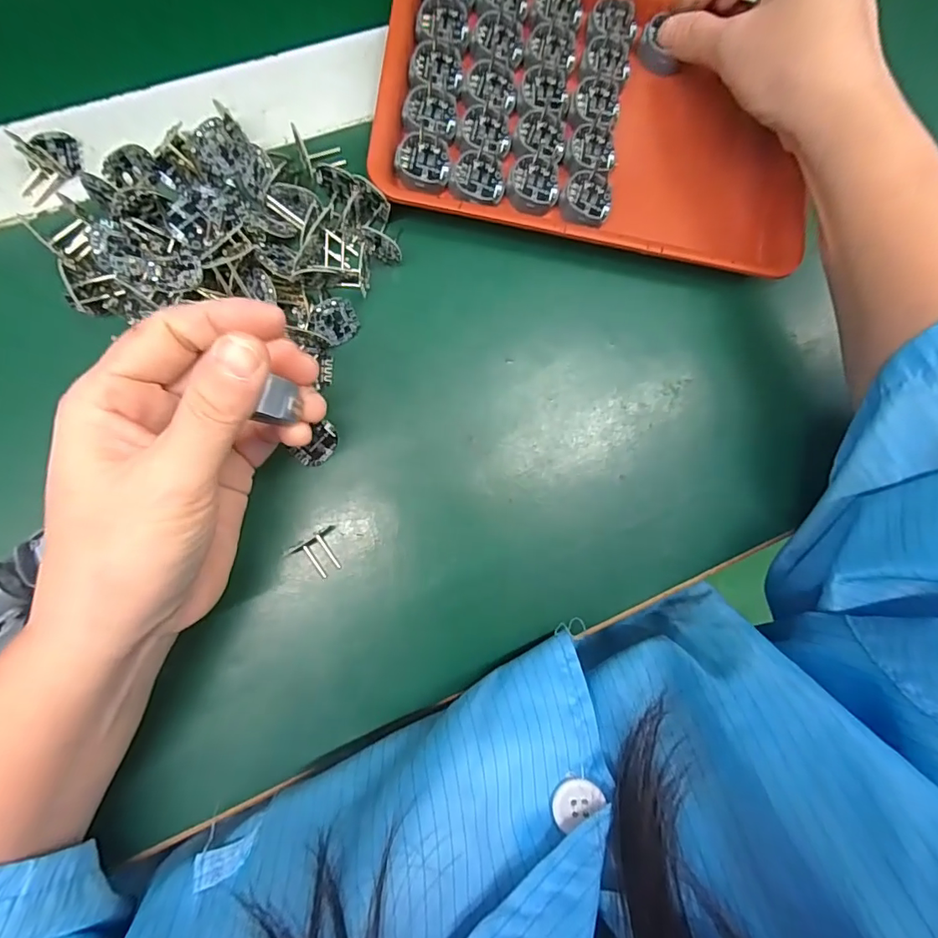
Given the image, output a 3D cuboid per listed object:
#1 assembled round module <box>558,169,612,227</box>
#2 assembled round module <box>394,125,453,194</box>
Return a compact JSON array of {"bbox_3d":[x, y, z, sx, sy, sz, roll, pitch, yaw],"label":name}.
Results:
[{"bbox_3d":[0.065,-0.148,0.268,0.027,0.012,0.025,1,84,-7],"label":"assembled round module"},{"bbox_3d":[-0.024,-0.161,0.257,0.028,0.009,0.028,1,84,-7],"label":"assembled round module"}]

